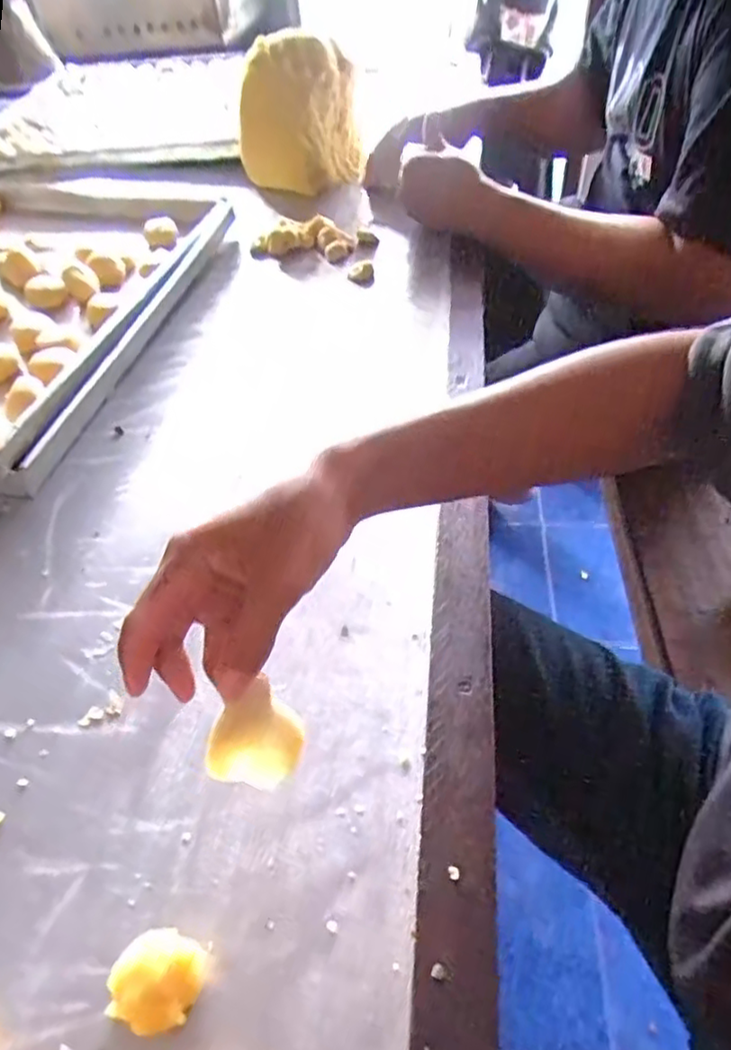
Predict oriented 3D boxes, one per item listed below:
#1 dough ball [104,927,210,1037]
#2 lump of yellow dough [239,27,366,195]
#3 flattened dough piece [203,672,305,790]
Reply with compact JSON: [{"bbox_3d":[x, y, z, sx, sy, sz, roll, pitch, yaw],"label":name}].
[{"bbox_3d":[-0.088,0.191,0.272,0.032,0.030,0.034,-2,47,2],"label":"dough ball"},{"bbox_3d":[-0.087,-0.527,0.837,0.142,0.171,0.074,20,52,21],"label":"lump of yellow dough"},{"bbox_3d":[-0.050,0.100,0.299,0.009,0.049,0.044,3,46,48],"label":"flattened dough piece"}]

